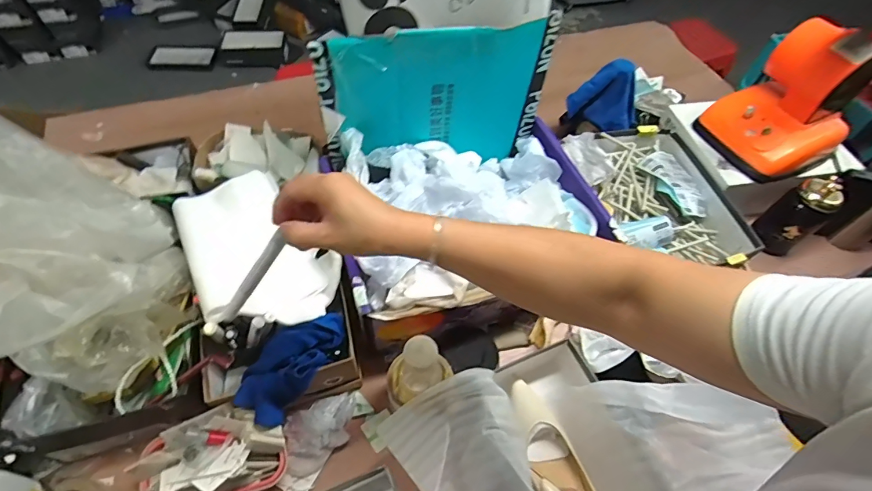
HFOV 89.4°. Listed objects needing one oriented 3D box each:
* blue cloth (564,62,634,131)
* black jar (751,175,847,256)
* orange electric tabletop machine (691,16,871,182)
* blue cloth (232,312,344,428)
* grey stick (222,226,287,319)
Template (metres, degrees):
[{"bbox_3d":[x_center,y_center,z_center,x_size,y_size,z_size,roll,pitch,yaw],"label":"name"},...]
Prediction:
[{"bbox_3d":[0.337,-0.294,0.867,0.146,0.118,0.056,8,56,2],"label":"blue cloth"},{"bbox_3d":[0.648,-0.054,0.791,0.075,0.143,0.074,2,56,-3],"label":"black jar"},{"bbox_3d":[0.640,-0.262,0.776,0.221,0.196,0.194,-29,63,-22],"label":"orange electric tabletop machine"},{"bbox_3d":[-0.186,0.148,0.570,0.075,0.041,0.154,31,59,16],"label":"blue cloth"},{"bbox_3d":[-0.189,0.037,0.453,0.016,0.137,0.015,7,44,-48],"label":"grey stick"}]

